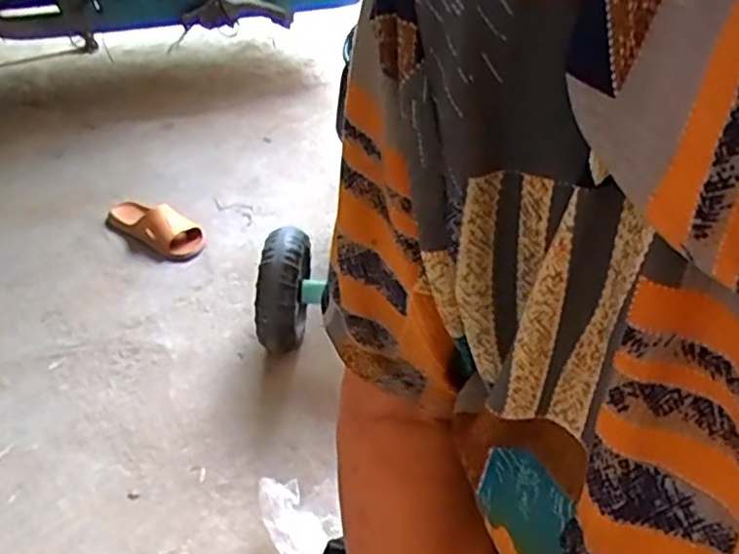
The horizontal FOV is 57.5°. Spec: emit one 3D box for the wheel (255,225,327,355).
[{"bbox_3d":[-0.120,0.022,1.016,0.061,0.168,0.174,8,37,9],"label":"wheel"}]

